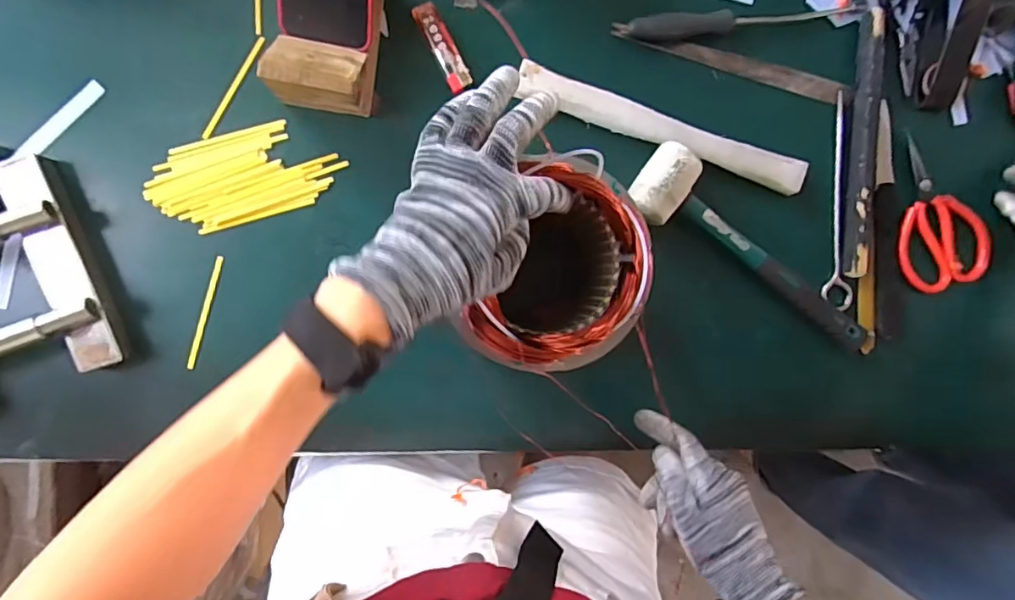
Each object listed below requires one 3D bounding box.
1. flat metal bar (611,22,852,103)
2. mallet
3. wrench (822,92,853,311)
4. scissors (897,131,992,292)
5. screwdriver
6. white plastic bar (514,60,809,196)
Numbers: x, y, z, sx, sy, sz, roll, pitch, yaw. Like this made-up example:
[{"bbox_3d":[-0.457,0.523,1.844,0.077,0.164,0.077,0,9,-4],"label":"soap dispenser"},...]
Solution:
[{"bbox_3d":[0.226,-0.237,0.546,0.250,0.010,0.016,14,91,-4],"label":"flat metal bar"},{"bbox_3d":[0.250,-0.046,0.534,0.286,0.045,0.071,32,90,-4],"label":"mallet"},{"bbox_3d":[0.339,-0.100,0.560,0.032,0.011,0.218,-3,93,-4],"label":"wrench"},{"bbox_3d":[0.447,-0.090,0.562,0.091,0.012,0.155,-14,93,-3],"label":"scissors"},{"bbox_3d":[0.241,-0.278,0.535,0.237,0.025,0.027,-9,93,-3],"label":"screwdriver"},{"bbox_3d":[0.154,-0.167,0.536,0.295,0.021,0.033,18,91,-4],"label":"white plastic bar"}]

